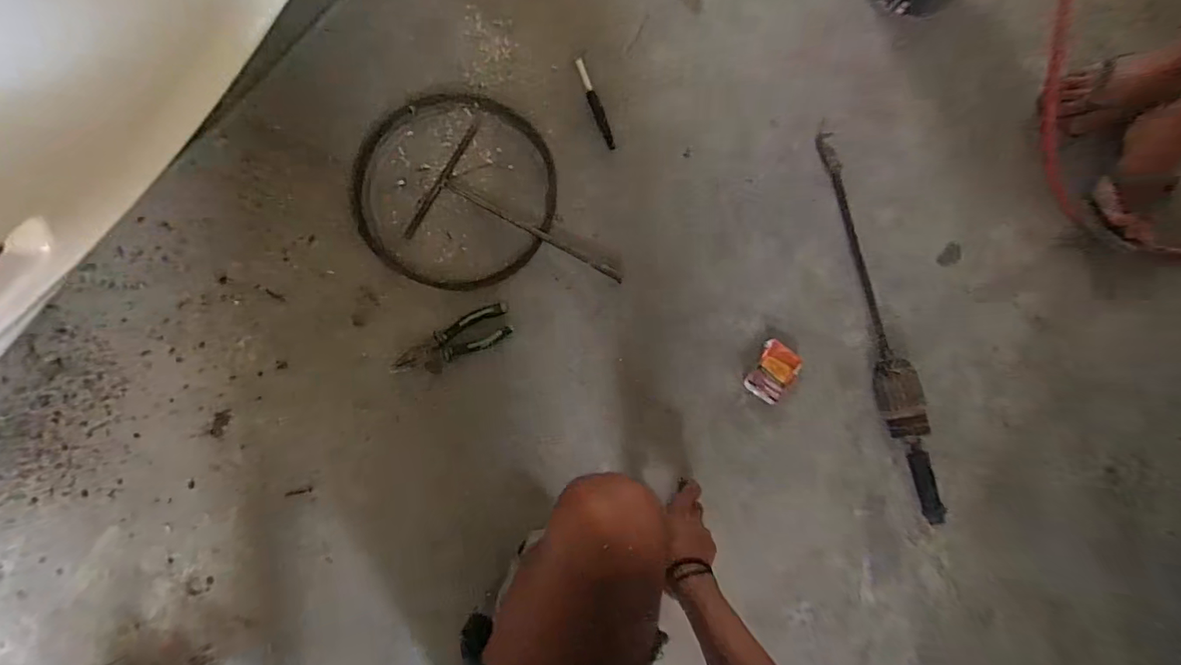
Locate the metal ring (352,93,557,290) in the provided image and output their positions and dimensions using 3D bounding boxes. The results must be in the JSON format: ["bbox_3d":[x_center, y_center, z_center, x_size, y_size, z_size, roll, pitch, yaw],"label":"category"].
[{"bbox_3d":[-0.197,-0.216,0.774,0.290,0.015,0.308,1,82,-4],"label":"metal ring"}]

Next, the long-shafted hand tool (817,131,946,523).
[{"bbox_3d":[0.423,-0.029,0.769,0.040,0.050,0.600,-11,83,-6],"label":"long-shafted hand tool"}]

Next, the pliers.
[{"bbox_3d":[-0.186,0.014,0.722,0.168,0.021,0.053,-32,85,-8],"label":"pliers"}]

